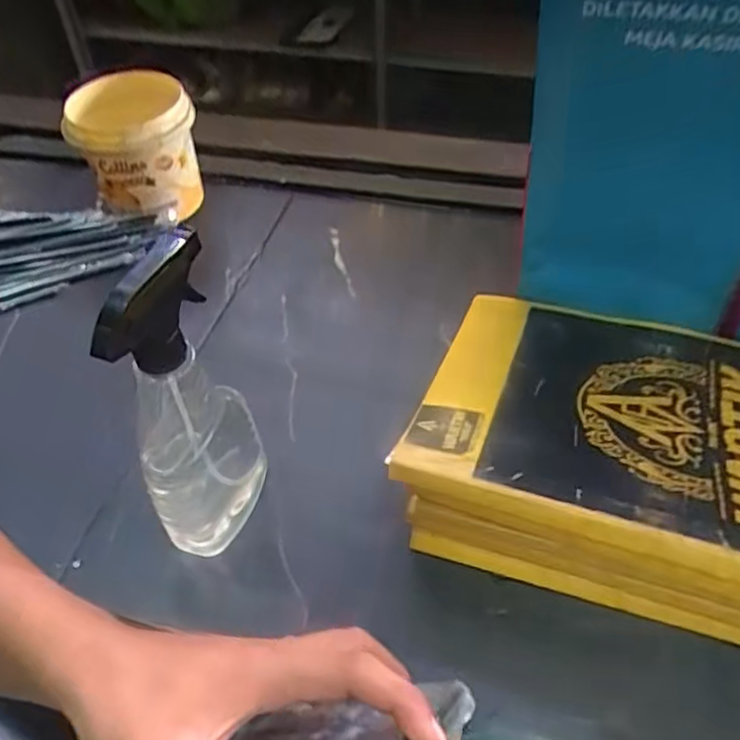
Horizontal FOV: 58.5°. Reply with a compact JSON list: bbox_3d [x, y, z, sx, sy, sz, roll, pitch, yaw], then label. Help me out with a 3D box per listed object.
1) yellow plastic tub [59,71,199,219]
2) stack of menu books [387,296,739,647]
[{"bbox_3d":[-0.261,-0.260,0.746,0.124,0.117,0.149,-14,50,-9],"label":"yellow plastic tub"},{"bbox_3d":[0.222,0.046,0.478,0.352,0.077,0.246,14,51,15],"label":"stack of menu books"}]

